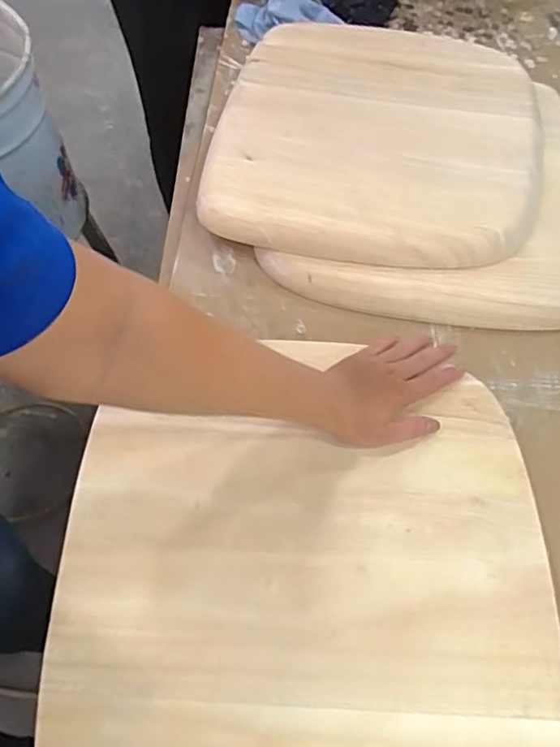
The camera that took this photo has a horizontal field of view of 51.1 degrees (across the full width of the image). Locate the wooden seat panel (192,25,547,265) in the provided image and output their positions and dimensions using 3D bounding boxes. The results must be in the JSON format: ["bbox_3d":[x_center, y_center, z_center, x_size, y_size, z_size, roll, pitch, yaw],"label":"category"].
[{"bbox_3d":[0.124,-0.308,0.757,0.392,0.027,0.416,9,63,7],"label":"wooden seat panel"}]

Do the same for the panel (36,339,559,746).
[{"bbox_3d":[0.018,0.179,0.496,0.407,0.019,0.376,0,58,2],"label":"panel"}]

